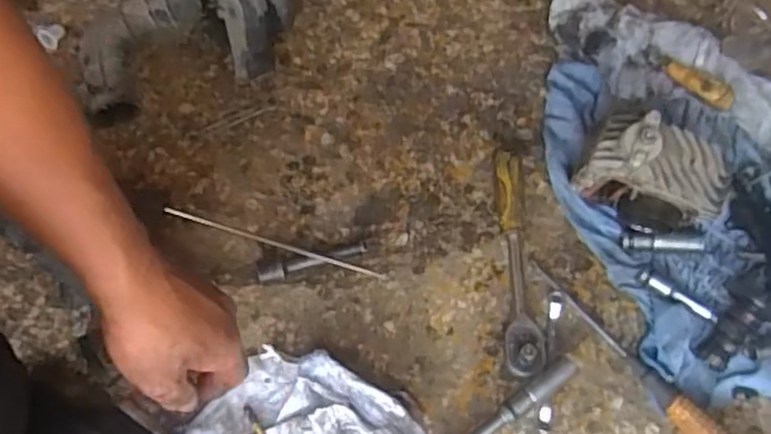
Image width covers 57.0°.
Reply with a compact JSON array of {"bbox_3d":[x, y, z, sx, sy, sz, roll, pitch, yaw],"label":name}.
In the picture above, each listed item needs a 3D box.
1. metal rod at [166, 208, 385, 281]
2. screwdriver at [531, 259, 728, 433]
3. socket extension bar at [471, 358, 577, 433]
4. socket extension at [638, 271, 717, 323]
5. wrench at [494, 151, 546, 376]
[{"bbox_3d":[-0.118,0.027,0.745,0.244,0.011,0.010,16,66,9],"label":"metal rod"},{"bbox_3d":[0.229,0.133,0.676,0.032,0.024,0.247,-39,70,-15],"label":"screwdriver"},{"bbox_3d":[0.109,0.184,0.654,0.166,0.026,0.021,-33,68,-13],"label":"socket extension bar"},{"bbox_3d":[0.290,0.079,0.707,0.081,0.014,0.017,27,68,14],"label":"socket extension"},{"bbox_3d":[0.134,0.041,0.729,0.034,0.039,0.242,-1,65,1],"label":"wrench"}]

